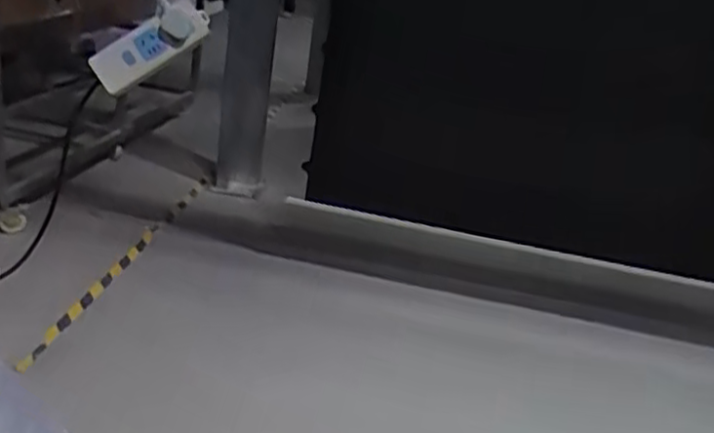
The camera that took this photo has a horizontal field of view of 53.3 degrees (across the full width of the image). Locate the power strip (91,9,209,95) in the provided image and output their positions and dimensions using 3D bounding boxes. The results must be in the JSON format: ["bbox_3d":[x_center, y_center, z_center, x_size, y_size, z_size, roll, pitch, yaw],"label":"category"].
[{"bbox_3d":[-0.259,-0.211,0.896,0.156,0.057,0.035,-25,26,3],"label":"power strip"}]

